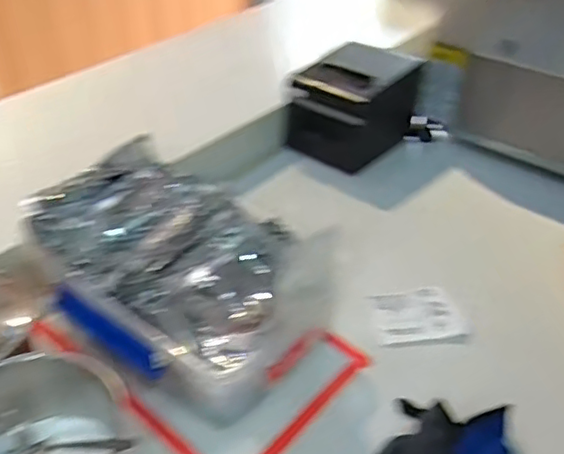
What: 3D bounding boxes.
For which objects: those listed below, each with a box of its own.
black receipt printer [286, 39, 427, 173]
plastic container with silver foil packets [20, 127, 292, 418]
[{"bbox_3d":[0.105,-0.184,0.942,0.146,0.127,0.156,25,43,29],"label":"black receipt printer"},{"bbox_3d":[-0.108,0.050,0.640,0.309,0.111,0.187,30,46,33],"label":"plastic container with silver foil packets"}]

